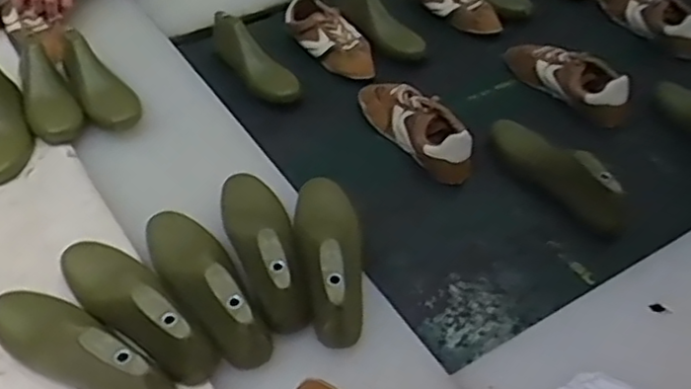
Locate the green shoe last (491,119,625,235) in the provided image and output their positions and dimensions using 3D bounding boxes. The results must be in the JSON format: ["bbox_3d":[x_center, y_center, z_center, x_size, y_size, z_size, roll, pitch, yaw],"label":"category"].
[{"bbox_3d":[0.333,-0.047,1.023,0.093,0.086,0.242,-30,53,-28],"label":"green shoe last"}]

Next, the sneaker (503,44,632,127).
[{"bbox_3d":[0.396,-0.218,1.201,0.081,0.090,0.269,-21,49,-22],"label":"sneaker"}]

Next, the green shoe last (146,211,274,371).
[{"bbox_3d":[-0.163,0.090,0.785,0.082,0.088,0.245,-24,50,-22],"label":"green shoe last"}]

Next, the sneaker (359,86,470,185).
[{"bbox_3d":[0.116,-0.116,1.086,0.080,0.071,0.240,-28,52,-25],"label":"sneaker"}]

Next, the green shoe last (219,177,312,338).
[{"bbox_3d":[-0.099,0.059,0.838,0.081,0.101,0.233,-12,33,-14],"label":"green shoe last"}]

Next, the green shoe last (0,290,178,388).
[{"bbox_3d":[-0.283,0.156,0.718,0.234,0.088,0.078,24,50,22],"label":"green shoe last"}]

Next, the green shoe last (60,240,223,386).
[{"bbox_3d":[-0.238,0.108,0.755,0.246,0.075,0.079,35,55,30],"label":"green shoe last"}]

